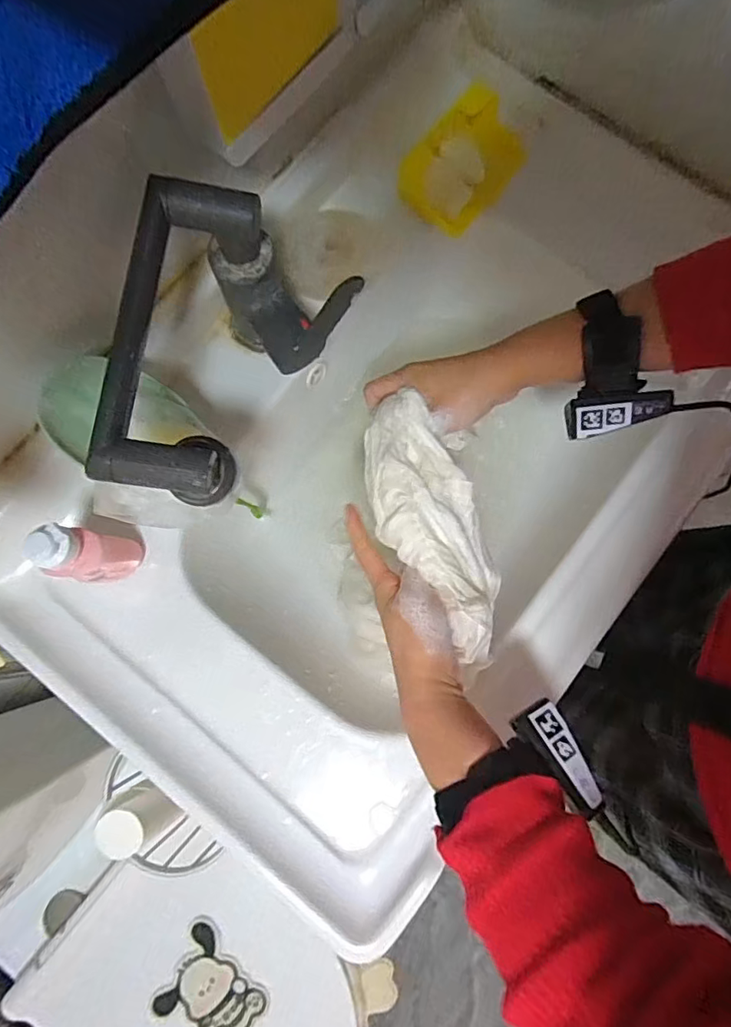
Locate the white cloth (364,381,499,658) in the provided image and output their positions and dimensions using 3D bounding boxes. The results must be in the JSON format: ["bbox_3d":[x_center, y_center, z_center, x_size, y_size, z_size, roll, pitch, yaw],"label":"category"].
[{"bbox_3d":[0.053,0.006,0.395,0.081,0.042,0.208,-20,84,-2],"label":"white cloth"}]

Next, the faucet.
[{"bbox_3d":[-0.107,-0.105,0.362,0.124,0.107,0.200,28,82,6],"label":"faucet"}]

